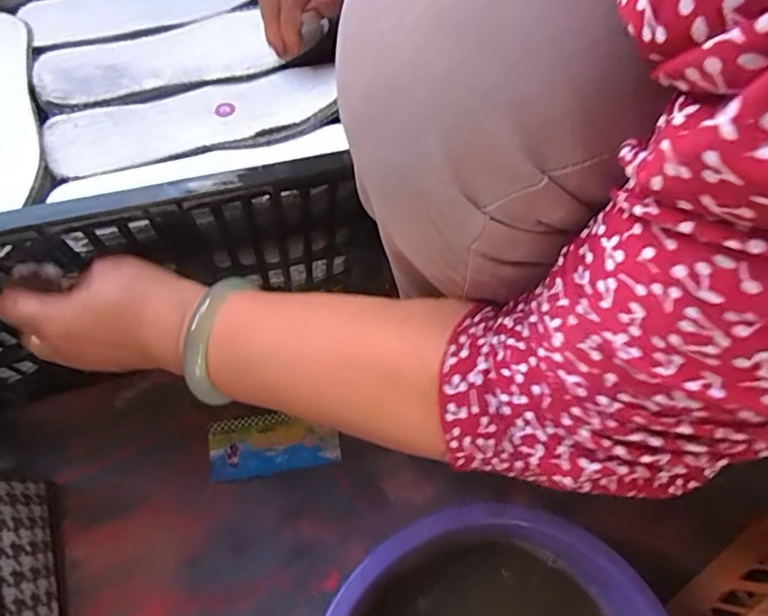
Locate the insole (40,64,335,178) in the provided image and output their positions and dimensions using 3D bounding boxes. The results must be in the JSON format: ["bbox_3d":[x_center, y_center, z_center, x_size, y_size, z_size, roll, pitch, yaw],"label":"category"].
[{"bbox_3d":[-0.144,-0.146,0.389,0.213,0.021,0.055,-14,68,-9],"label":"insole"}]

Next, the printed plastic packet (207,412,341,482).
[{"bbox_3d":[-0.110,0.133,0.514,0.125,0.009,0.058,-8,67,-6],"label":"printed plastic packet"}]

